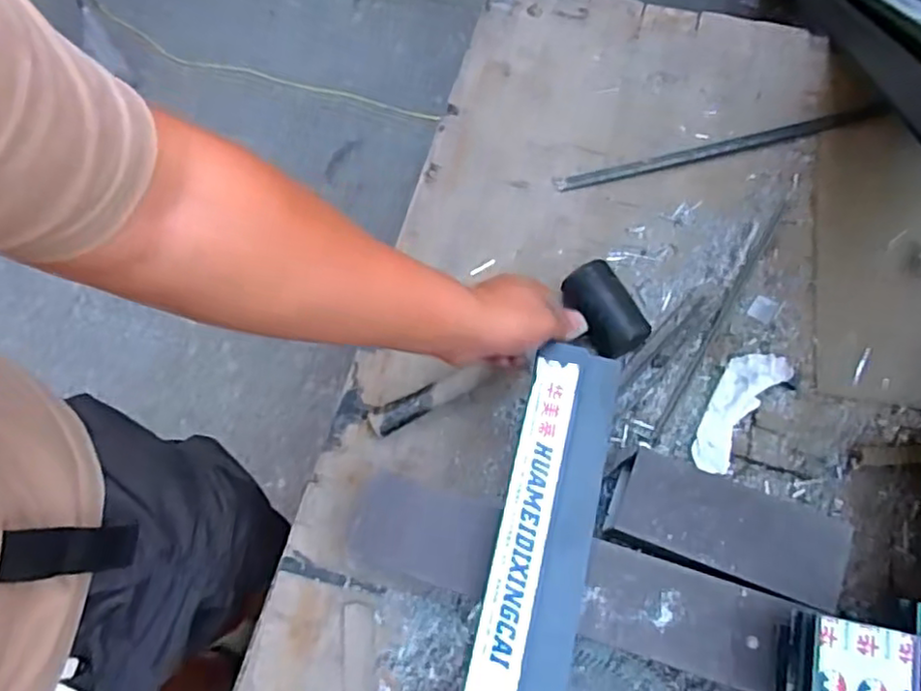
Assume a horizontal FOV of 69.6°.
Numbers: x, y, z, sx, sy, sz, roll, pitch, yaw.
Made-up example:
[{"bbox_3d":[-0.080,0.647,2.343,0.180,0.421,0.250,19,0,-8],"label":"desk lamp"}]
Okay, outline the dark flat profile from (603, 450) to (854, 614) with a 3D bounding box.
[{"bbox_3d":[0.236,0.161,0.593,0.205,0.018,0.082,19,70,7],"label":"dark flat profile"}]

